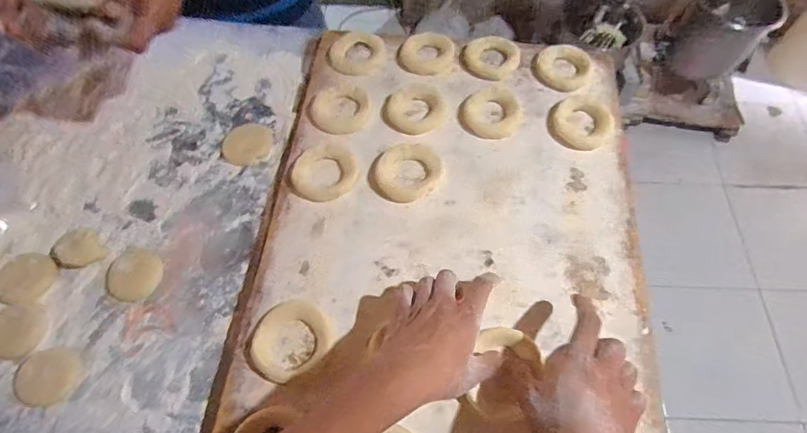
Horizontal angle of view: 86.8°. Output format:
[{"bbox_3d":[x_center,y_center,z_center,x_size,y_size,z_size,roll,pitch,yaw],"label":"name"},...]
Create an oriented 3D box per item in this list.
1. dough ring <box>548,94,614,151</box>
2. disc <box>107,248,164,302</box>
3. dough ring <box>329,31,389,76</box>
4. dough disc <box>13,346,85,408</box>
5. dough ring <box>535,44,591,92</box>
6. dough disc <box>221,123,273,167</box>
[{"bbox_3d":[0.226,-0.121,0.542,0.076,0.013,0.078,0,64,0],"label":"dough ring"},{"bbox_3d":[-0.306,0.066,0.487,0.057,0.005,0.058,0,64,0],"label":"disc"},{"bbox_3d":[-0.064,-0.227,0.591,0.078,0.017,0.070,2,64,1],"label":"dough ring"},{"bbox_3d":[-0.362,0.163,0.435,0.062,0.006,0.056,17,65,8],"label":"dough disc"},{"bbox_3d":[0.217,-0.205,0.582,0.069,0.015,0.070,0,64,0],"label":"dough ring"},{"bbox_3d":[-0.209,-0.097,0.568,0.064,0.008,0.059,0,64,0],"label":"dough disc"}]

